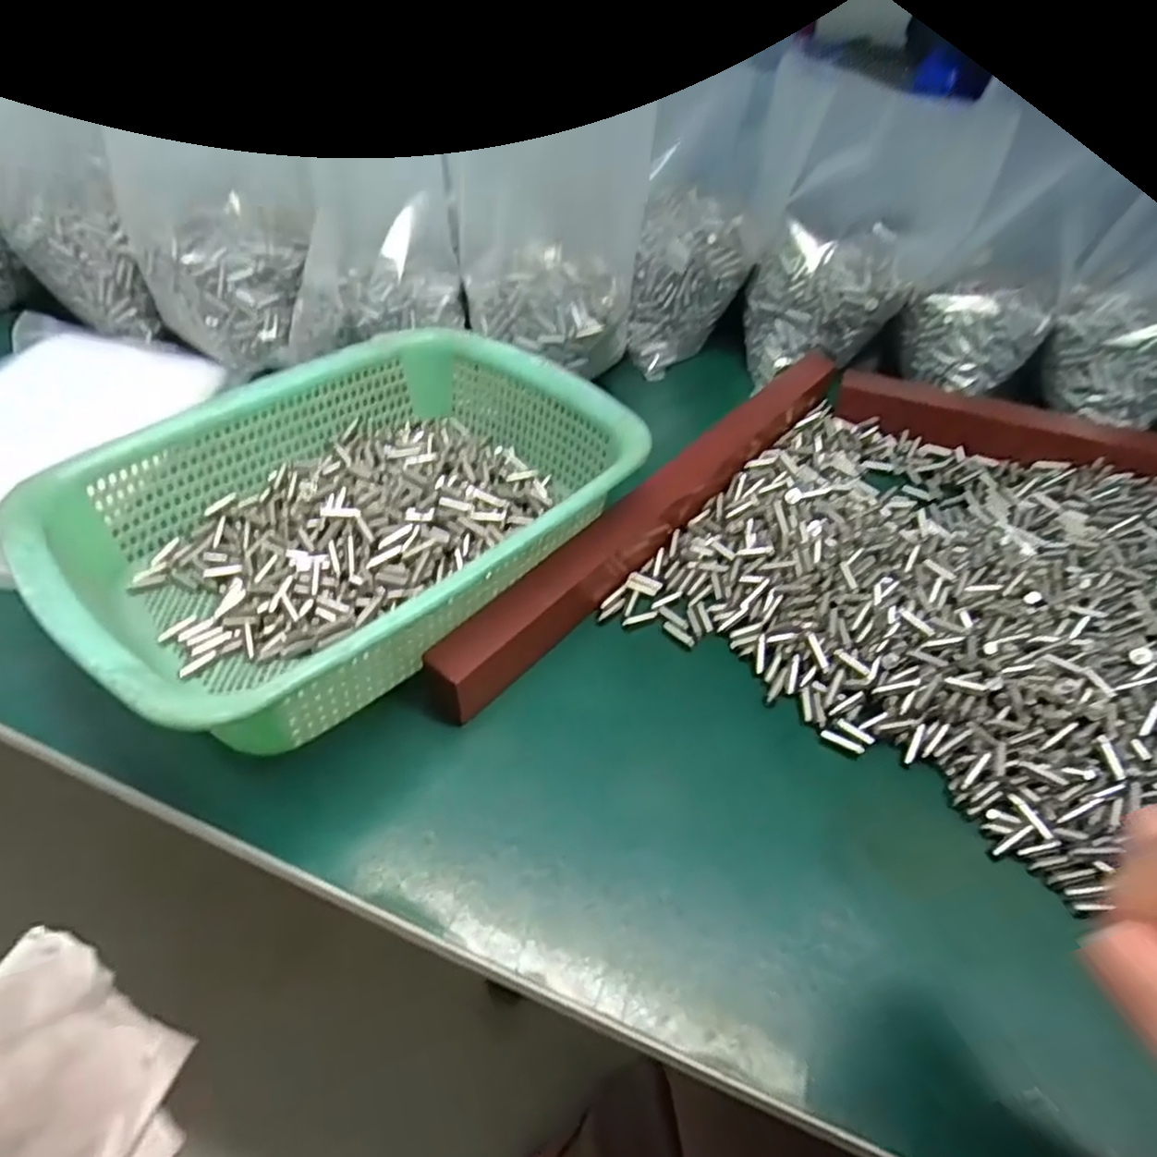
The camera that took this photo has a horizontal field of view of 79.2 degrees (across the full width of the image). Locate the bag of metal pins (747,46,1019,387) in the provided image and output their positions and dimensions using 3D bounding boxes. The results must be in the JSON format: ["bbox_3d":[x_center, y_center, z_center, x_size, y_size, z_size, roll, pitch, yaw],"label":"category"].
[{"bbox_3d":[0.213,-0.265,0.543,0.131,0.181,0.091,-2,48,-4],"label":"bag of metal pins"}]

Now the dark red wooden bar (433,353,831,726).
[{"bbox_3d":[0.061,-0.052,0.450,0.029,0.040,0.398,33,55,24],"label":"dark red wooden bar"}]

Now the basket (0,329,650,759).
[{"bbox_3d":[-0.122,-0.040,0.396,0.224,0.076,0.300,34,55,25],"label":"basket"}]

